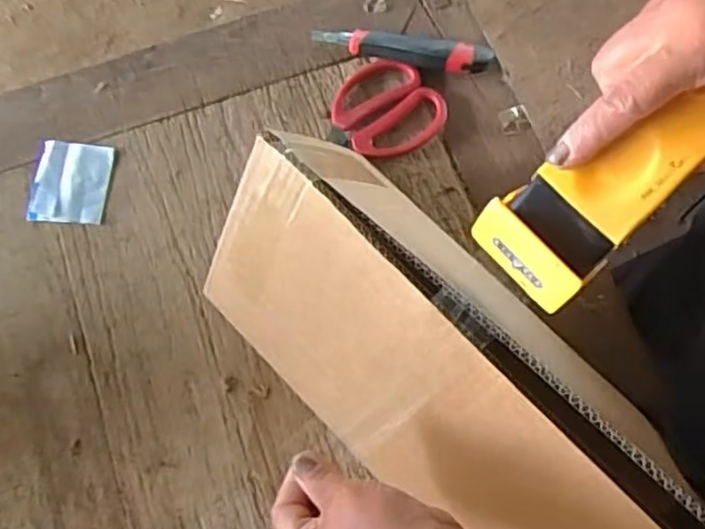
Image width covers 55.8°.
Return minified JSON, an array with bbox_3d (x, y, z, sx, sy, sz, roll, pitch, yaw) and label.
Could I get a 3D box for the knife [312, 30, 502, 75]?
[{"bbox_3d":[0.050,-0.211,0.657,0.176,0.021,0.035,9,70,4],"label":"knife"}]

